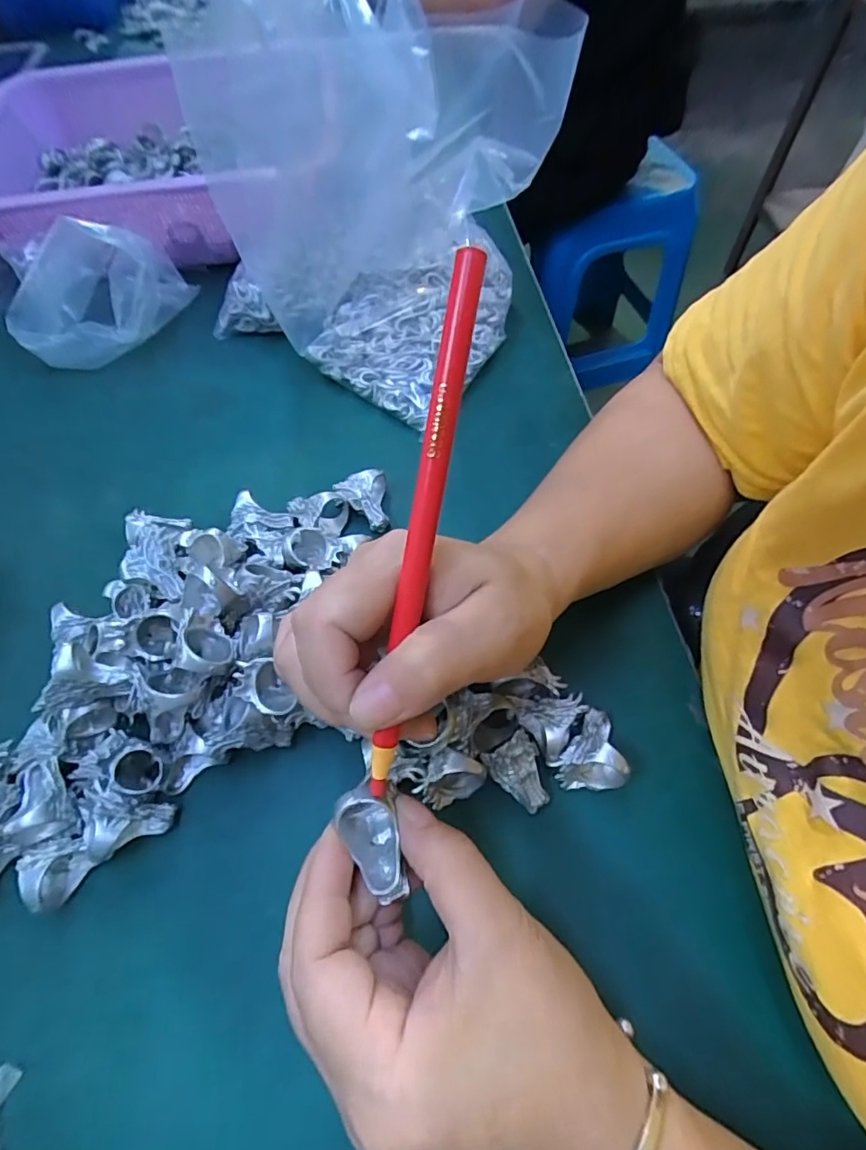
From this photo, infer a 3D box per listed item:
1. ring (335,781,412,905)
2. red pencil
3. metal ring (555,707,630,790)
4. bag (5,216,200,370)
[{"bbox_3d":[-0.019,0.093,0.188,0.018,0.021,0.035,-28,64,-13],"label":"ring"},{"bbox_3d":[-0.004,-0.009,0.166,0.008,0.006,0.167,12,102,9],"label":"red pencil"},{"bbox_3d":[0.075,0.083,0.259,0.028,0.029,0.035,1,61,3],"label":"metal ring"},{"bbox_3d":[-0.252,-0.211,0.408,0.130,0.083,0.066,-30,64,-13],"label":"bag"}]

